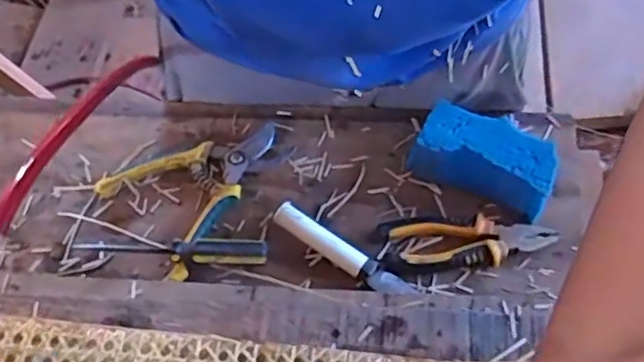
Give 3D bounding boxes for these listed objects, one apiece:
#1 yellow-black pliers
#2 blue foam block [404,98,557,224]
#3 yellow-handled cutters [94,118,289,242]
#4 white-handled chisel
[{"bbox_3d":[0.130,0.054,0.595,0.153,0.024,0.056,-3,59,0],"label":"yellow-black pliers"},{"bbox_3d":[0.149,-0.020,0.612,0.130,0.052,0.070,22,62,14],"label":"blue foam block"},{"bbox_3d":[-0.125,-0.015,0.654,0.122,0.017,0.158,36,67,21],"label":"yellow-handled cutters"},{"bbox_3d":[0.016,0.064,0.588,0.138,0.019,0.023,31,65,19],"label":"white-handled chisel"}]

